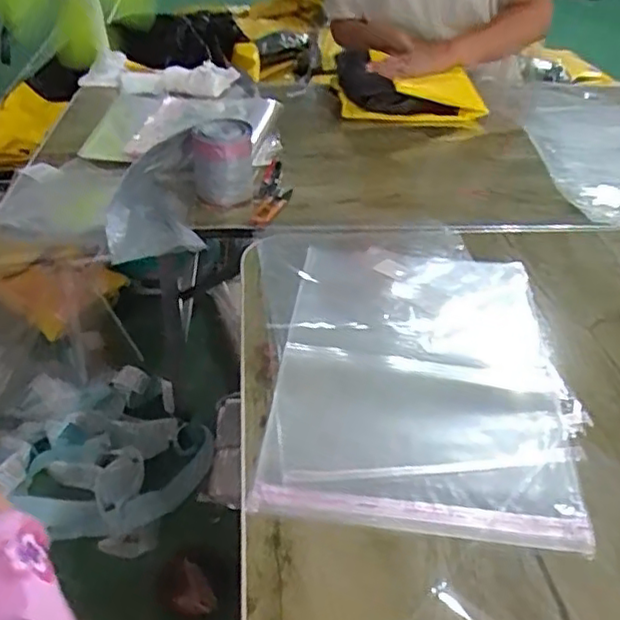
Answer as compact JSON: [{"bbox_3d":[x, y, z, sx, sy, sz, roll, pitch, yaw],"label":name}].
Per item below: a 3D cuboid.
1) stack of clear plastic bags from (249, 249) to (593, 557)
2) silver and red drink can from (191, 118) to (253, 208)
[{"bbox_3d":[0.105,0.050,0.634,0.268,0.011,0.376,4,37,2],"label":"stack of clear plastic bags"},{"bbox_3d":[-0.116,-0.190,0.851,0.078,0.094,0.072,-2,37,-6],"label":"silver and red drink can"}]

